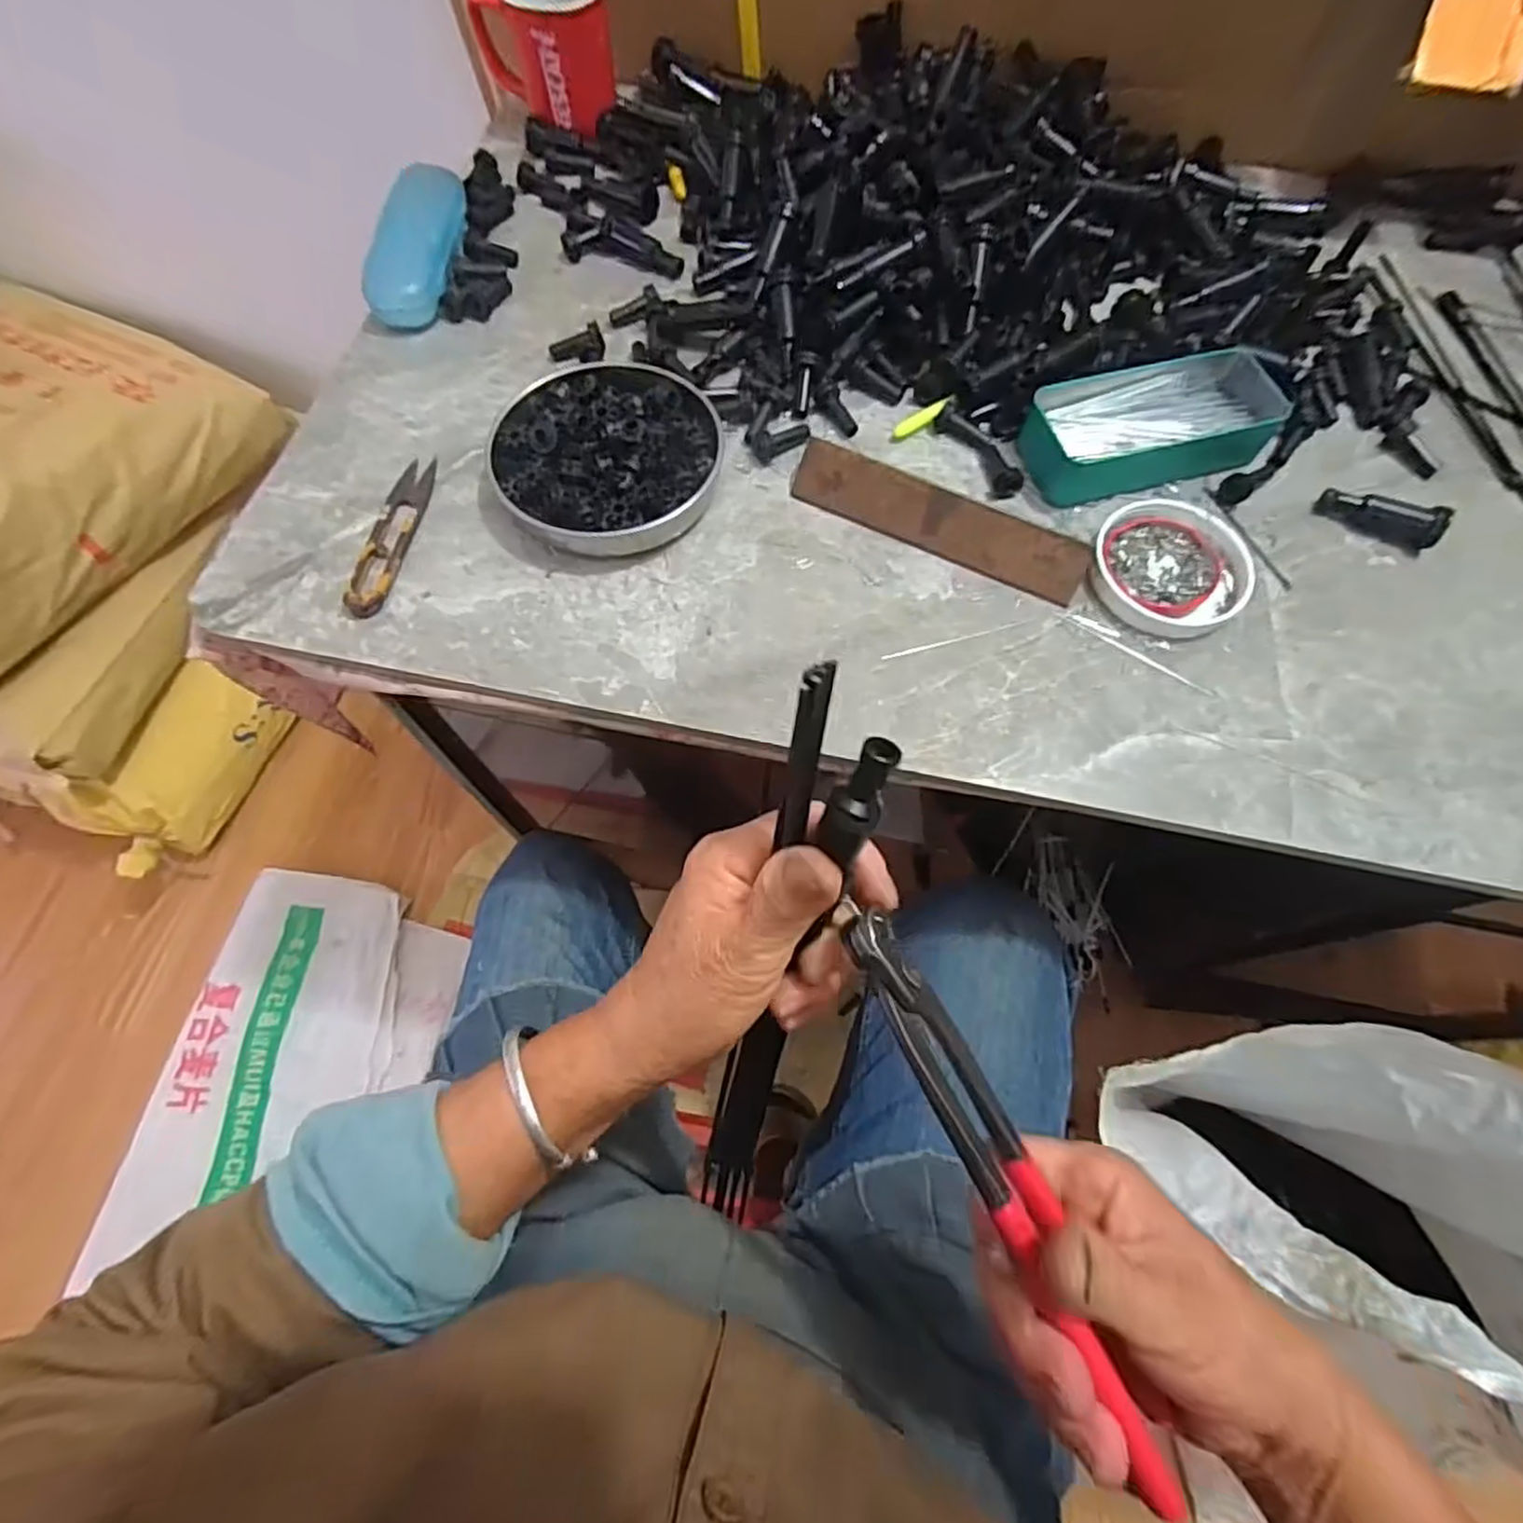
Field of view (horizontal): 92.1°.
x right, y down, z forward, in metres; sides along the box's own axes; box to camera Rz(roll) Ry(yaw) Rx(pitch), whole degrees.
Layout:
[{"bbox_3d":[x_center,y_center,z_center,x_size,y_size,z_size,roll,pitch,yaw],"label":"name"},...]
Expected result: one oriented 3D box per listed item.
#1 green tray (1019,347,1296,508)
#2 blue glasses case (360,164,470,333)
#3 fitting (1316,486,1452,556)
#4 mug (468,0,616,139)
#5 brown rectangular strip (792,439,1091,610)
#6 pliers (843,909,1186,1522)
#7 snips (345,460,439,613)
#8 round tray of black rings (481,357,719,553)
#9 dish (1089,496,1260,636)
[{"bbox_3d":[0.249,-0.216,0.467,0.165,0.027,0.073,-18,68,-8],"label":"green tray"},{"bbox_3d":[-0.247,-0.381,0.533,0.050,0.034,0.152,4,67,1],"label":"blue glasses case"},{"bbox_3d":[0.379,-0.148,0.448,0.064,0.022,0.025,20,68,8],"label":"fitting"},{"bbox_3d":[-0.169,-0.561,0.575,0.102,0.088,0.067,-9,68,-4],"label":"mug"},{"bbox_3d":[0.104,-0.144,0.437,0.178,0.027,0.026,25,69,8],"label":"brown rectangular strip"},{"bbox_3d":[0.083,0.141,0.248,0.026,0.027,0.196,-27,81,-12],"label":"pliers"},{"bbox_3d":[-0.222,-0.138,0.441,0.026,0.009,0.119,7,67,2],"label":"snips"},{"bbox_3d":[-0.094,-0.189,0.454,0.134,0.024,0.130,0,67,0],"label":"round tray of black rings"},{"bbox_3d":[0.241,-0.114,0.432,0.087,0.014,0.086,0,67,0],"label":"dish"}]

